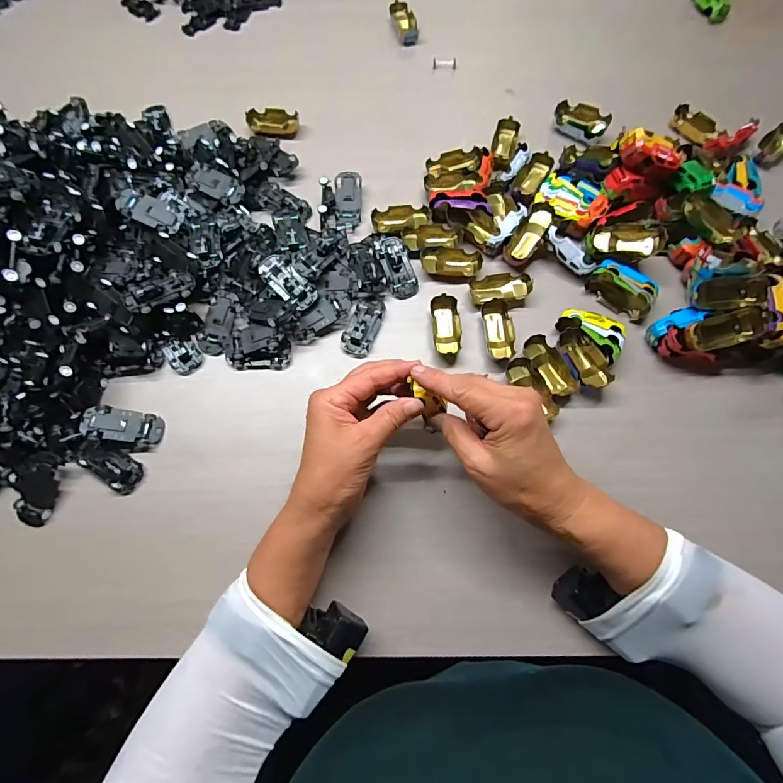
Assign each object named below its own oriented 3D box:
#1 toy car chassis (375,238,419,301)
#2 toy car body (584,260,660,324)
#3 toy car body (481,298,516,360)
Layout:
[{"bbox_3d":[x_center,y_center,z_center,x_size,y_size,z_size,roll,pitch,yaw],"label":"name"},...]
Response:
[{"bbox_3d":[0.007,-0.133,0.435,0.032,0.012,0.067,-21,91,-6],"label":"toy car chassis"},{"bbox_3d":[0.238,-0.105,0.417,0.065,0.026,0.034,34,75,10],"label":"toy car body"},{"bbox_3d":[0.109,-0.063,0.408,0.028,0.018,0.063,-4,72,-1],"label":"toy car body"}]

